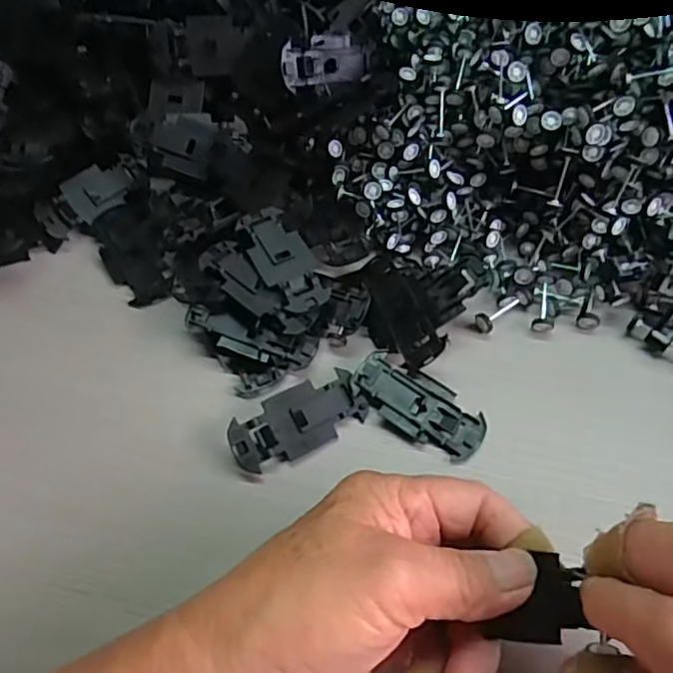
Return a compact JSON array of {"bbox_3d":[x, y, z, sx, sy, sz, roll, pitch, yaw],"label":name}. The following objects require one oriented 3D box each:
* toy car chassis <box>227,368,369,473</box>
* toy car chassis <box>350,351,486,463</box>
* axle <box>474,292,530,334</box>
[{"bbox_3d":[-0.018,0.039,0.281,0.063,0.004,0.029,-26,84,-16],"label":"toy car chassis"},{"bbox_3d":[0.038,0.032,0.286,0.064,0.007,0.029,30,66,19],"label":"toy car chassis"},{"bbox_3d":[0.084,-0.013,0.309,0.031,0.007,0.010,-30,62,-13],"label":"axle"}]

